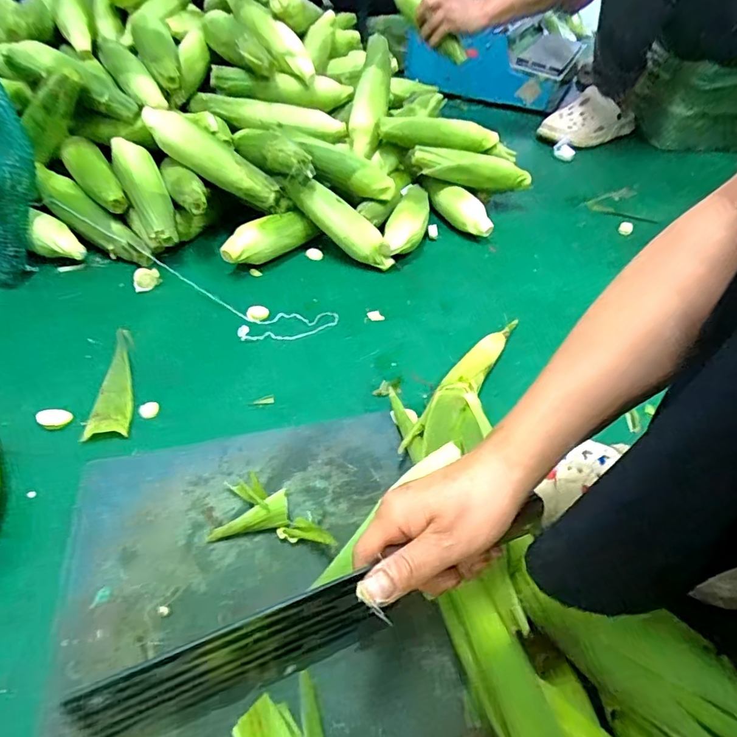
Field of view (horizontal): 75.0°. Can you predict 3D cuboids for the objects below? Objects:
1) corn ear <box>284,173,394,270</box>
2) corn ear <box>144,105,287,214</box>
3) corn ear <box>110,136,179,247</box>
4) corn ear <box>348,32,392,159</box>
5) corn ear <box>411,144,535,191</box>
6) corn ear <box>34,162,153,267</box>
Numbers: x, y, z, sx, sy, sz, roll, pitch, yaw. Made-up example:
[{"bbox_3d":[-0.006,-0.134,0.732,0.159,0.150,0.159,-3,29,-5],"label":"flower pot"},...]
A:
[{"bbox_3d":[-0.041,-0.224,0.741,0.195,0.058,0.045,39,49,-6],"label":"corn ear"},{"bbox_3d":[-0.232,-0.317,0.734,0.256,0.050,0.062,34,49,0],"label":"corn ear"},{"bbox_3d":[-0.335,-0.268,0.724,0.054,0.044,0.204,-22,74,-23],"label":"corn ear"},{"bbox_3d":[0.007,-0.484,0.836,0.063,0.065,0.242,6,71,3],"label":"corn ear"},{"bbox_3d":[0.183,-0.366,0.869,0.224,0.056,0.071,2,43,-18],"label":"corn ear"},{"bbox_3d":[-0.422,-0.231,0.729,0.248,0.045,0.056,38,53,12],"label":"corn ear"}]

